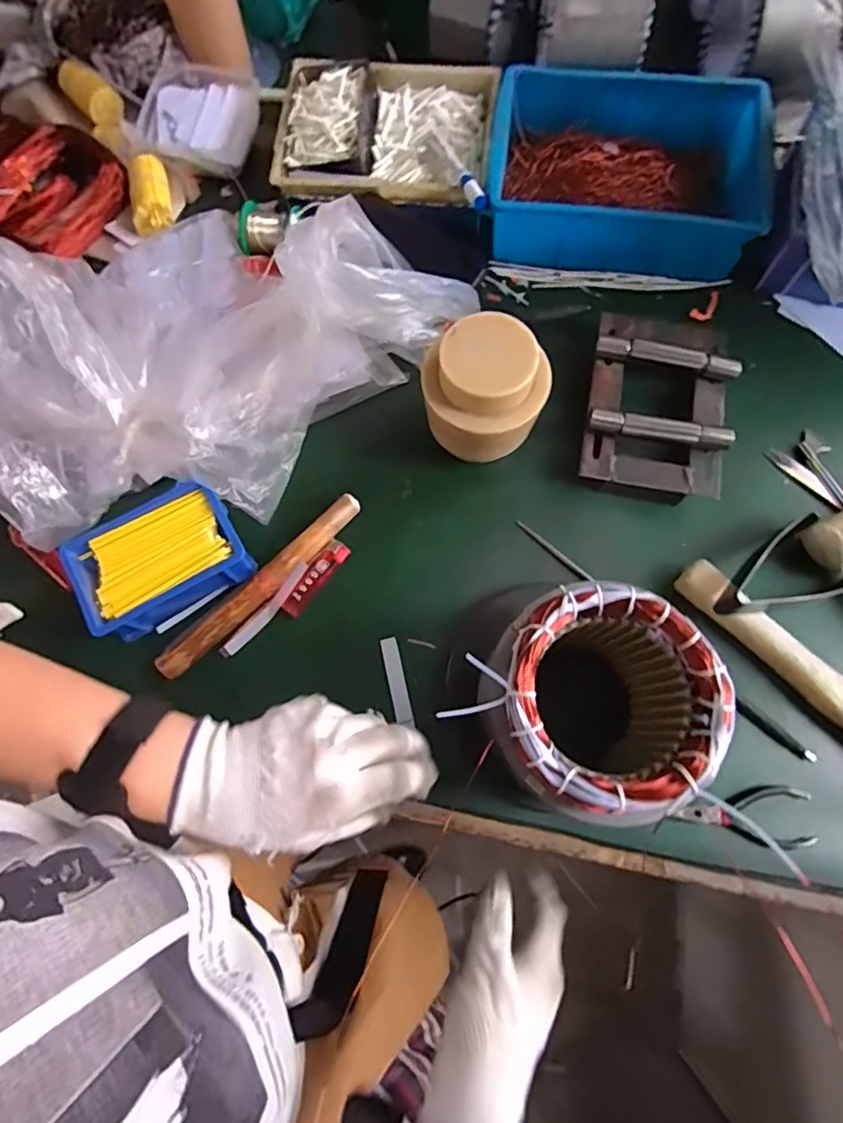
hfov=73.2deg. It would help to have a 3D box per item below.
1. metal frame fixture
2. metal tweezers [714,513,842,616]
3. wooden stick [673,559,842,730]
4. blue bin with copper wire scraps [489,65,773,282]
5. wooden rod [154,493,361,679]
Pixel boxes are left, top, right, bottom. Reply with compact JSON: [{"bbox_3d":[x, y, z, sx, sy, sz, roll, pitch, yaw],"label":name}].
[{"bbox_3d":[0.241,-0.166,0.579,0.135,0.051,0.198,10,74,3],"label":"metal frame fixture"},{"bbox_3d":[0.326,0.014,0.518,0.145,0.043,0.077,-21,74,-20],"label":"metal tweezers"},{"bbox_3d":[0.361,0.119,0.495,0.319,0.027,0.040,44,78,12],"label":"wooden stick"},{"bbox_3d":[0.230,-0.442,0.651,0.305,0.077,0.211,9,74,3],"label":"blue bin with copper wire scraps"},{"bbox_3d":[-0.149,0.021,0.538,0.232,0.022,0.027,-42,78,-11],"label":"wooden rod"}]

